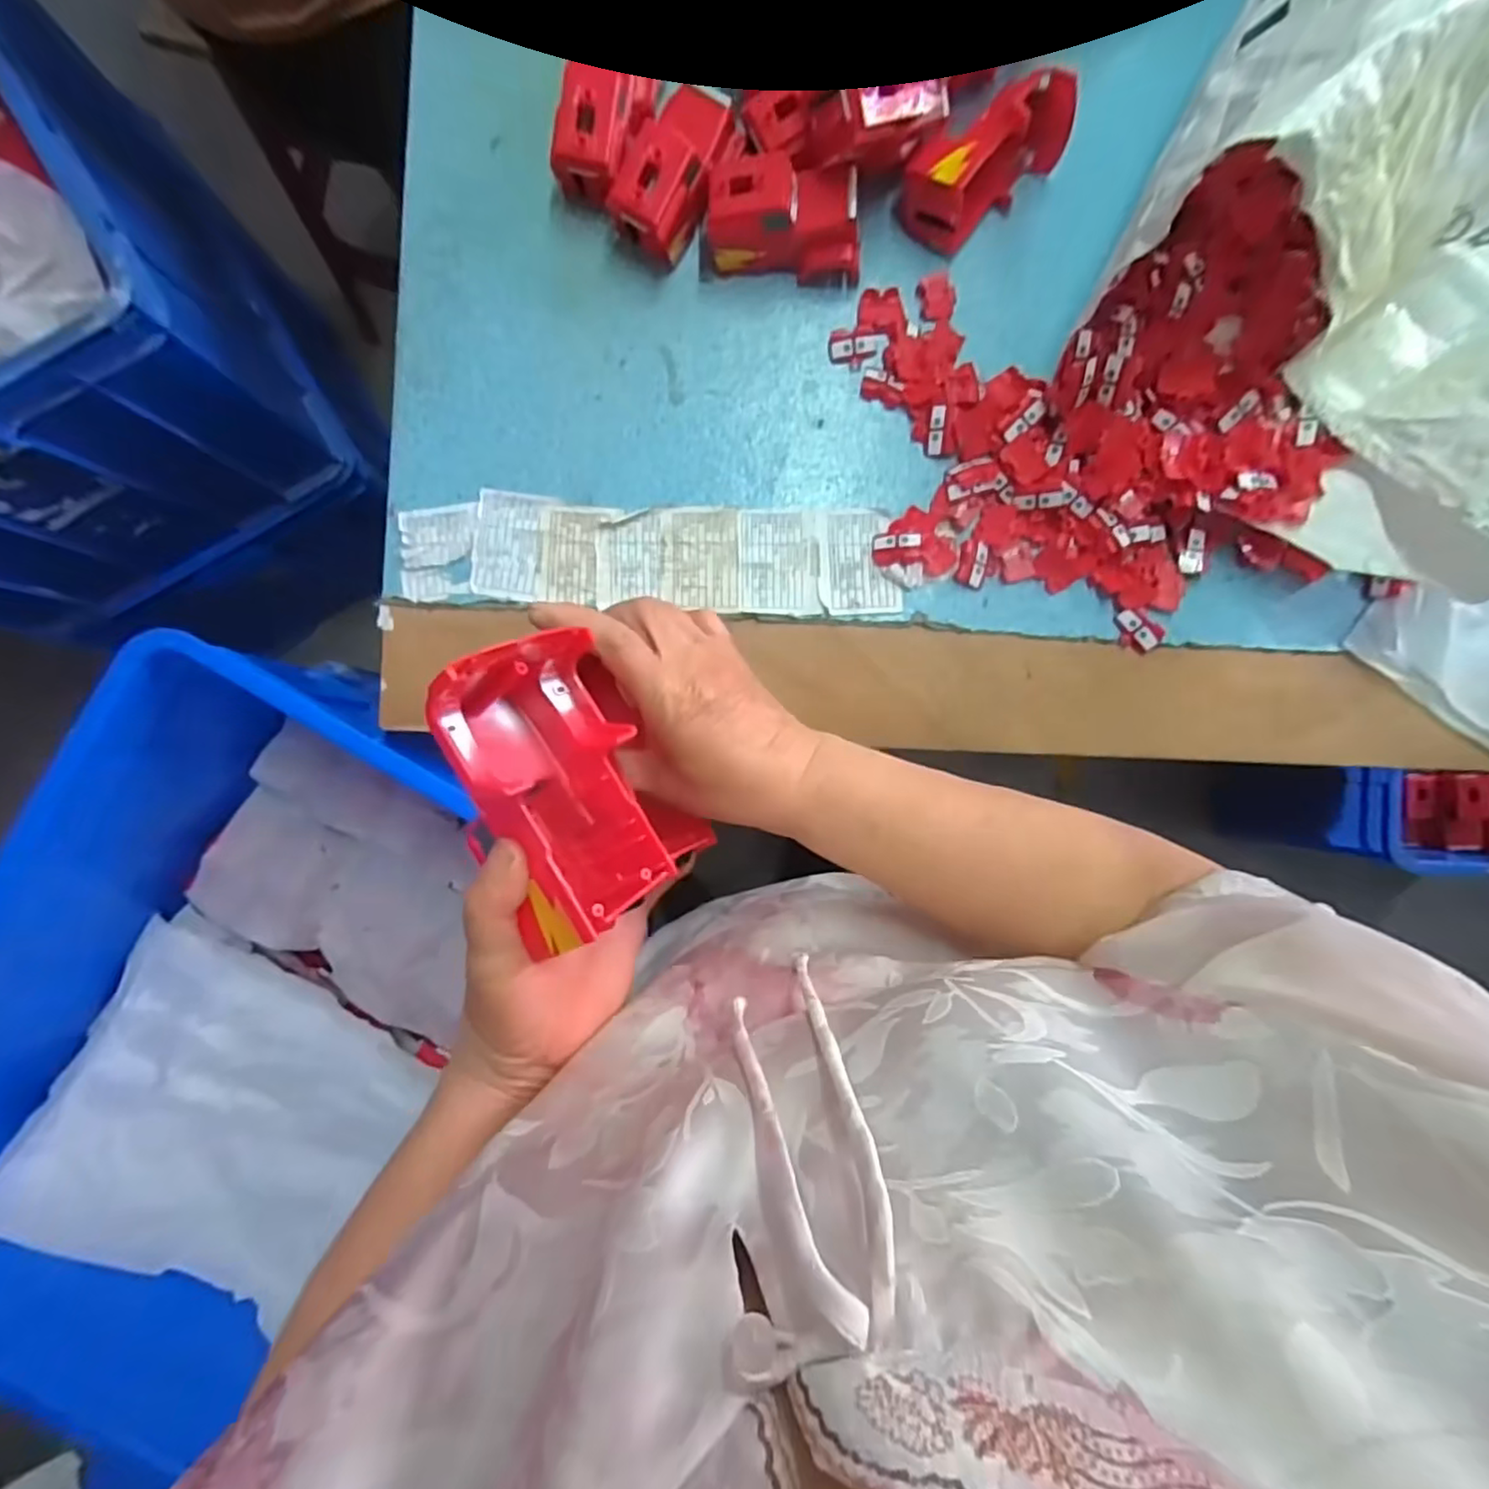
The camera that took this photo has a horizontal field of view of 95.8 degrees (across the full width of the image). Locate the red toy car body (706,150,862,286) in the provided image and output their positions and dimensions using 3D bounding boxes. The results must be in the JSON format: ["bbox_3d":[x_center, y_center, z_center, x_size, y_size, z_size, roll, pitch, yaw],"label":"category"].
[{"bbox_3d":[0.033,-0.414,0.532,0.118,0.067,0.054,0,89,-1],"label":"red toy car body"}]

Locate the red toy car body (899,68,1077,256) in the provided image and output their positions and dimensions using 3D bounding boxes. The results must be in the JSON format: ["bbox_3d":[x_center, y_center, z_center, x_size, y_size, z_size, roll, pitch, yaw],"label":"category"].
[{"bbox_3d":[0.191,-0.468,0.531,0.129,0.066,0.065,-40,90,-2],"label":"red toy car body"}]

